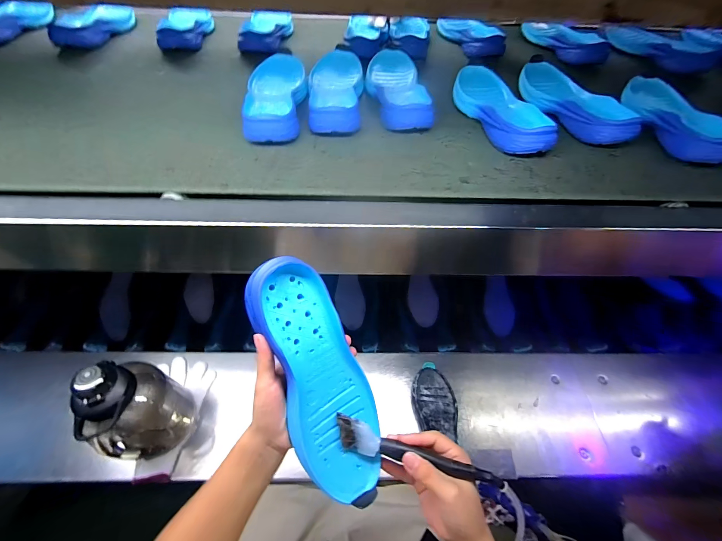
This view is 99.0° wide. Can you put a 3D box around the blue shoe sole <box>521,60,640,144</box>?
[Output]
[{"bbox_3d":[0.349,-0.291,0.522,0.085,0.045,0.252,-15,55,-13],"label":"blue shoe sole"}]

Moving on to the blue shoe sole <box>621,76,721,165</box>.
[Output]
[{"bbox_3d":[0.517,-0.257,0.502,0.092,0.055,0.261,7,53,4],"label":"blue shoe sole"}]

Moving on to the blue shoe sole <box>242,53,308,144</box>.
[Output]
[{"bbox_3d":[-0.136,-0.291,0.505,0.101,0.036,0.264,-6,53,-6],"label":"blue shoe sole"}]

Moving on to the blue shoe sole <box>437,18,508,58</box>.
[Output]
[{"bbox_3d":[0.248,-0.532,0.698,0.094,0.048,0.213,-6,53,-6],"label":"blue shoe sole"}]

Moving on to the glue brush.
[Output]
[{"bbox_3d":[0.059,0.193,0.324,0.175,0.029,0.027,14,56,7],"label":"glue brush"}]

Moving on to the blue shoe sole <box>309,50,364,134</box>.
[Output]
[{"bbox_3d":[-0.040,-0.307,0.522,0.091,0.032,0.251,-2,53,-3],"label":"blue shoe sole"}]

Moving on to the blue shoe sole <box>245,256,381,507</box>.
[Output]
[{"bbox_3d":[-0.043,0.111,0.326,0.089,0.035,0.253,-20,92,-16],"label":"blue shoe sole"}]

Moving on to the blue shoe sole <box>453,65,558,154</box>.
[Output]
[{"bbox_3d":[0.223,-0.269,0.503,0.091,0.038,0.244,-12,54,-11],"label":"blue shoe sole"}]

